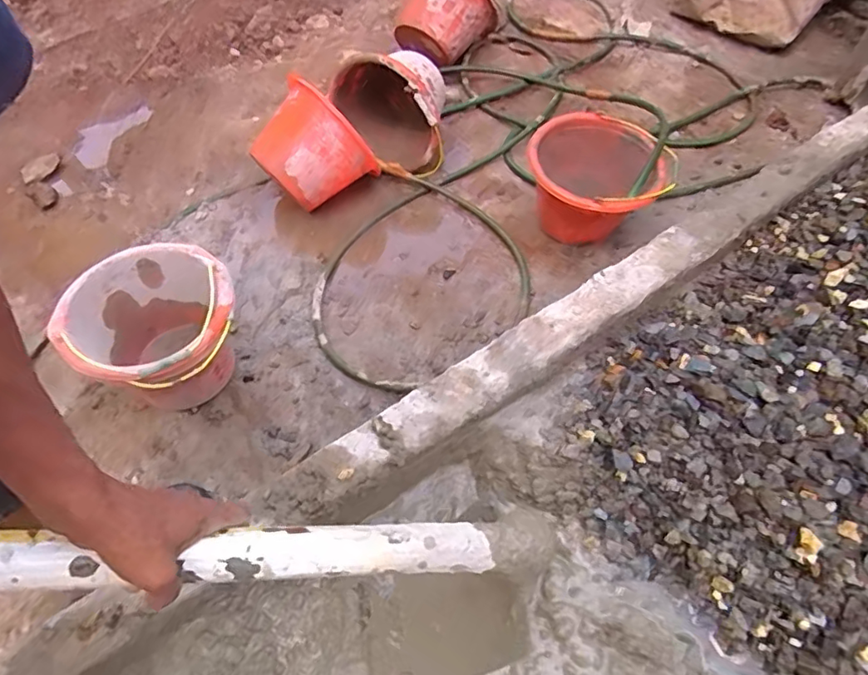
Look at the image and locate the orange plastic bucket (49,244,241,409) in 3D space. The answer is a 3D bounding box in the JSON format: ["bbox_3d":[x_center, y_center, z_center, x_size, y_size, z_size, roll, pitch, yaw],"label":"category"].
[{"bbox_3d":[-0.462,-0.013,0.950,0.242,0.207,0.290,-23,61,-14],"label":"orange plastic bucket"}]

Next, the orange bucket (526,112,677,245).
[{"bbox_3d":[0.353,-0.346,1.196,0.290,0.196,0.258,25,61,14],"label":"orange bucket"}]

